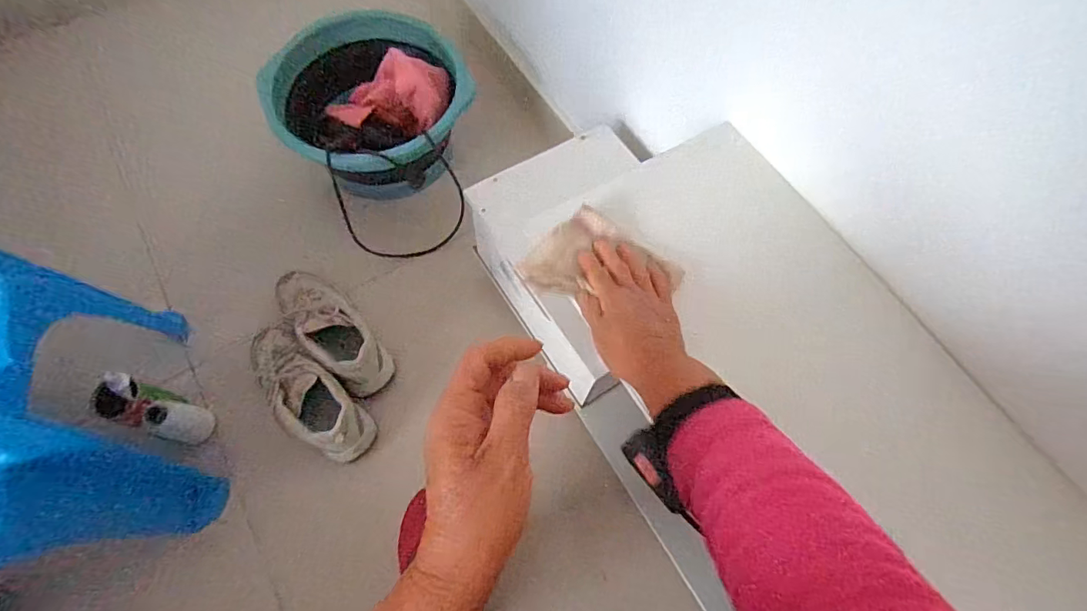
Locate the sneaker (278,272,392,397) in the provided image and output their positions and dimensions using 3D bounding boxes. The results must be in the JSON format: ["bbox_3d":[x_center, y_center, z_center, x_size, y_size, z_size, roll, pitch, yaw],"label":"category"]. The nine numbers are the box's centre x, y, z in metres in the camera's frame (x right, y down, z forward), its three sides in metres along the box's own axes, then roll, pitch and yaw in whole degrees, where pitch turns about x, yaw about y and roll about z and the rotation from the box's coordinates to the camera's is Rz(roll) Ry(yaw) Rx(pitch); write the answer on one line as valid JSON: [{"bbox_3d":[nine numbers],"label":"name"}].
[{"bbox_3d":[-0.351,0.031,0.818,0.097,0.087,0.268,-38,73,-17],"label":"sneaker"}]

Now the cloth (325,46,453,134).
[{"bbox_3d":[-0.286,-0.401,0.934,0.221,0.082,0.105,4,67,-1],"label":"cloth"}]

